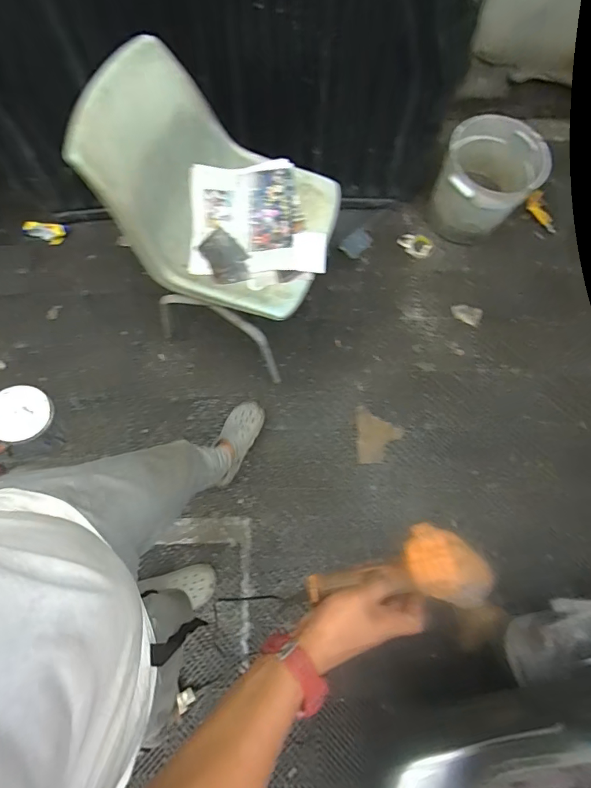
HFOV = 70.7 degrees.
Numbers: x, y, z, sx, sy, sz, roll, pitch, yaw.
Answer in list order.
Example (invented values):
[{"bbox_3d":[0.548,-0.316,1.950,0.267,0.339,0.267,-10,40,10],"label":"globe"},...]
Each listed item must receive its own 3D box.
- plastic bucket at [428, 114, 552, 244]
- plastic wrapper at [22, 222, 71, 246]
[{"bbox_3d":[0.638,-0.695,1.458,0.307,0.325,0.313,0,74,0],"label":"plastic bucket"},{"bbox_3d":[-0.921,-0.600,1.546,0.155,0.047,0.074,5,76,0],"label":"plastic wrapper"}]

